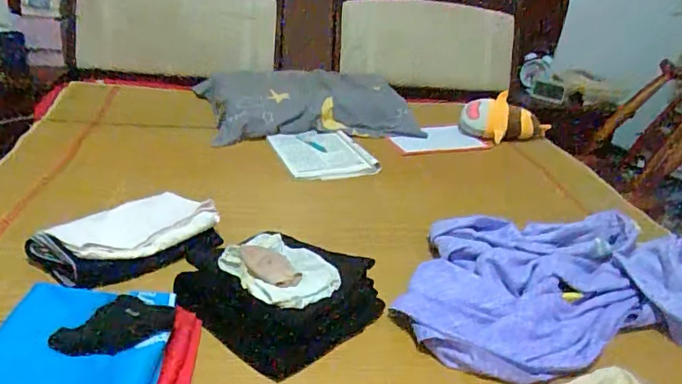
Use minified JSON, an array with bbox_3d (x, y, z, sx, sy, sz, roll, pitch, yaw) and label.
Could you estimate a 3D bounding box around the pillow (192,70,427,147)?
[{"bbox_3d":[-0.089,-0.253,1.519,0.651,0.191,0.246,1,26,-10],"label":"pillow"}]

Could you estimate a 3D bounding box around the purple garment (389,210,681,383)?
[{"bbox_3d":[0.465,0.146,0.827,0.705,0.072,0.443,9,29,8],"label":"purple garment"}]

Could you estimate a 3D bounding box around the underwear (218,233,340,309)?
[{"bbox_3d":[-0.101,0.110,0.762,0.130,0.034,0.193,-19,37,-36],"label":"underwear"}]

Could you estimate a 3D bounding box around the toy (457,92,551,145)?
[{"bbox_3d":[0.508,-0.224,1.581,0.267,0.147,0.104,11,27,-14],"label":"toy"}]

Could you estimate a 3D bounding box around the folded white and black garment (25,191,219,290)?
[{"bbox_3d":[-0.354,0.075,0.882,0.194,0.060,0.275,20,32,26],"label":"folded white and black garment"}]

